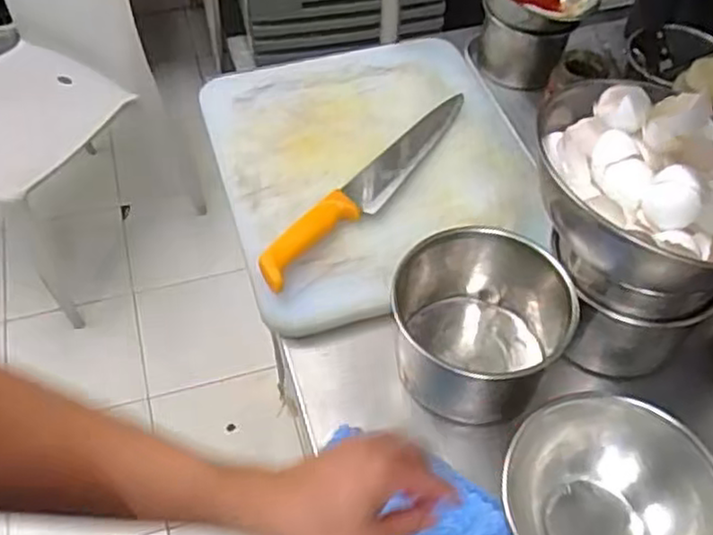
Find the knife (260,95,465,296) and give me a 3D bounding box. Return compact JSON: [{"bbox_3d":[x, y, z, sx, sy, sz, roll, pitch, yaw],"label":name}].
[{"bbox_3d":[0.022,-0.096,0.779,0.049,0.023,0.351,32,57,21],"label":"knife"}]

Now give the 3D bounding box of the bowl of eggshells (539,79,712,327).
[{"bbox_3d":[0.243,-0.046,0.589,0.201,0.134,0.166,16,53,11],"label":"bowl of eggshells"}]

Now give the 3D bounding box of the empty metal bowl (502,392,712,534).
[{"bbox_3d":[0.197,0.191,0.563,0.143,0.096,0.163,-9,53,-8],"label":"empty metal bowl"}]

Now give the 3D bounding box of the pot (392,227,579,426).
[{"bbox_3d":[0.111,0.055,0.654,0.147,0.111,0.148,1,52,-1],"label":"pot"}]

